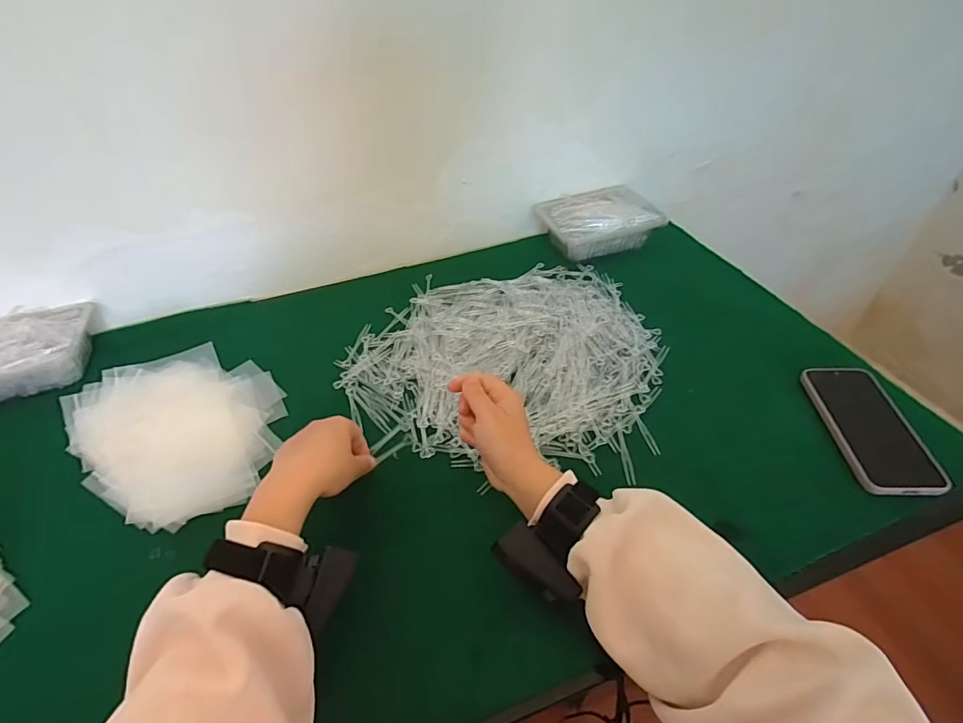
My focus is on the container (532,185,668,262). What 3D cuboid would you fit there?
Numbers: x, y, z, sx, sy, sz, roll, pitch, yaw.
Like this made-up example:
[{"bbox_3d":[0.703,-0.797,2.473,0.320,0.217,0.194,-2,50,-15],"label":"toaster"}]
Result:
[{"bbox_3d":[0.196,-0.228,0.789,0.188,0.064,0.139,-14,46,-11],"label":"container"}]

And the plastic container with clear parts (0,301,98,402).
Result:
[{"bbox_3d":[-0.597,-0.005,0.618,0.179,0.062,0.112,-15,46,-12],"label":"plastic container with clear parts"}]

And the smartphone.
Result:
[{"bbox_3d":[0.411,0.068,0.510,0.078,0.013,0.155,-1,48,4],"label":"smartphone"}]

